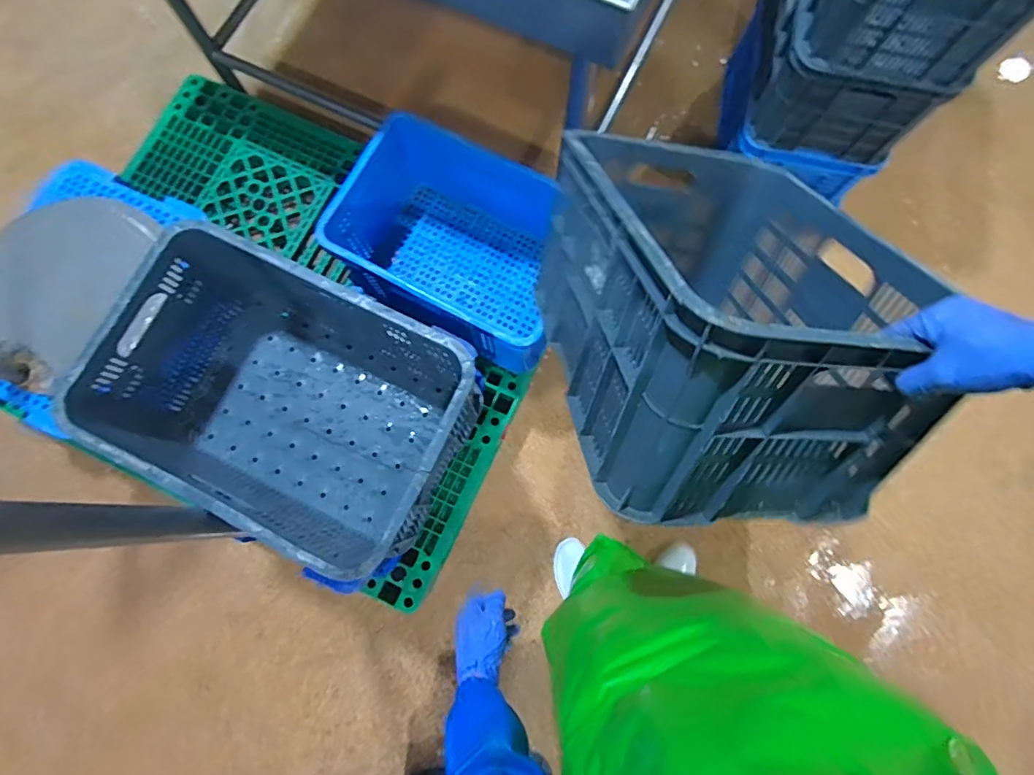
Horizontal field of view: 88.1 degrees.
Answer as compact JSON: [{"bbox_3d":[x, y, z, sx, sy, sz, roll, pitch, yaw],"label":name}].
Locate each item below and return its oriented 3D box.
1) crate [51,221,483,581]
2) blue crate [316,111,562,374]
[{"bbox_3d":[-0.379,0.012,0.874,0.565,0.268,0.356,25,79,3],"label":"crate"},{"bbox_3d":[-0.136,-0.314,1.221,0.503,0.237,0.365,28,80,4],"label":"blue crate"}]

